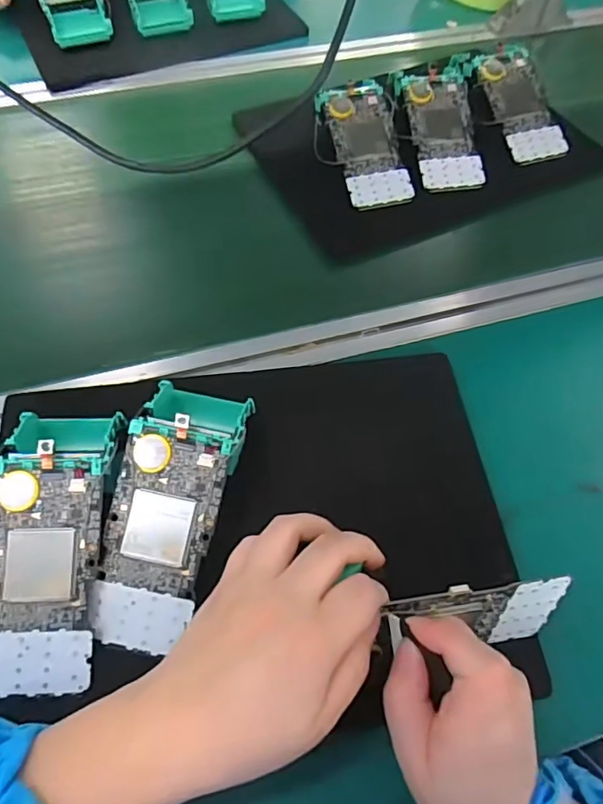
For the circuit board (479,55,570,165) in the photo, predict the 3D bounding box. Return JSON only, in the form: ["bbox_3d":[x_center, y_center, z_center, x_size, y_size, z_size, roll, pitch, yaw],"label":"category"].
[{"bbox_3d":[0.244,-0.326,0.598,0.065,0.013,0.131,-17,82,-13],"label":"circuit board"}]

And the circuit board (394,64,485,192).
[{"bbox_3d":[0.151,-0.292,0.579,0.069,0.015,0.149,-8,77,-8],"label":"circuit board"}]

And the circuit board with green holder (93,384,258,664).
[{"bbox_3d":[-0.087,0.068,0.352,0.074,0.051,0.169,12,73,4],"label":"circuit board with green holder"}]

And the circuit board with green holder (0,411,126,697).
[{"bbox_3d":[-0.156,0.082,0.332,0.068,0.044,0.169,2,60,-2],"label":"circuit board with green holder"}]

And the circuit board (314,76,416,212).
[{"bbox_3d":[0.067,-0.269,0.563,0.070,0.015,0.148,-12,79,-10],"label":"circuit board"}]

